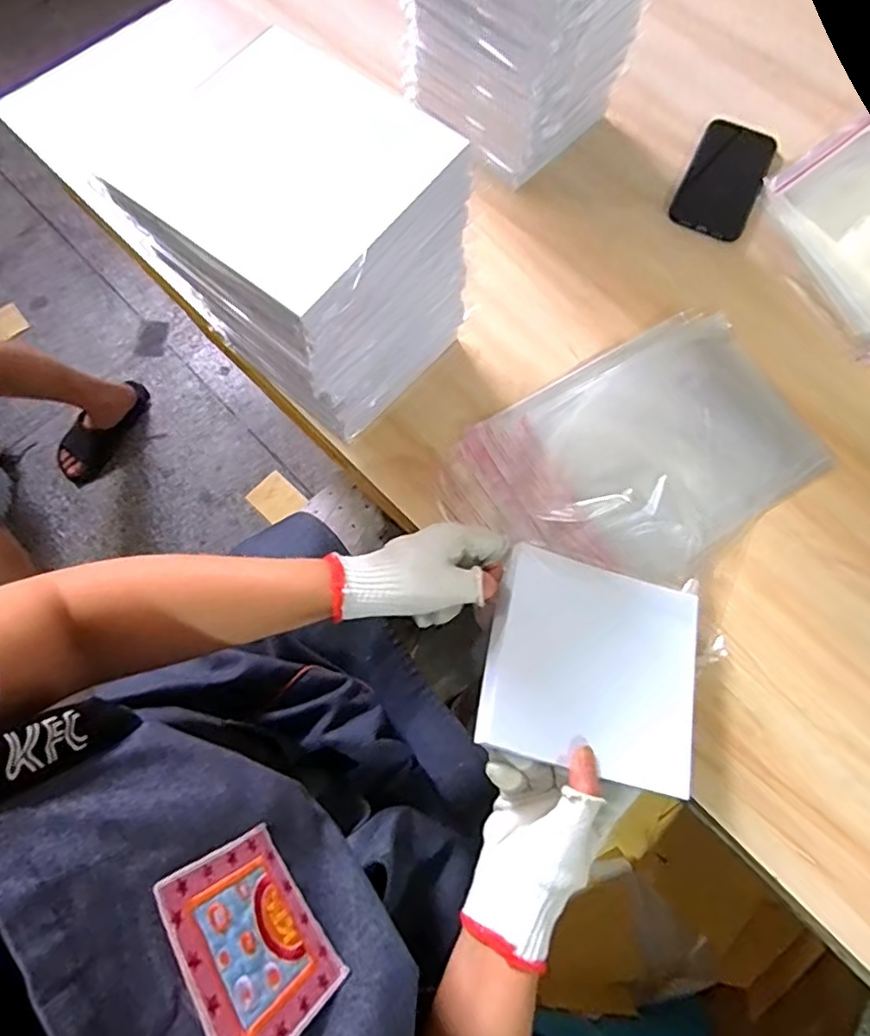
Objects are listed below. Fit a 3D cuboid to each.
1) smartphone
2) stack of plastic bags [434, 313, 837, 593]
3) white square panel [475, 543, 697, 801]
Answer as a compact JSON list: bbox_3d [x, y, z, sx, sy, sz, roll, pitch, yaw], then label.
[{"bbox_3d":[0.308,-0.361,0.634,0.076,0.004,0.147,26,75,7],"label":"smartphone"},{"bbox_3d":[0.181,-0.053,0.536,0.318,0.015,0.207,-33,77,-9],"label":"stack of plastic bags"},{"bbox_3d":[0.115,0.106,0.437,0.151,0.010,0.148,16,69,0],"label":"white square panel"}]

